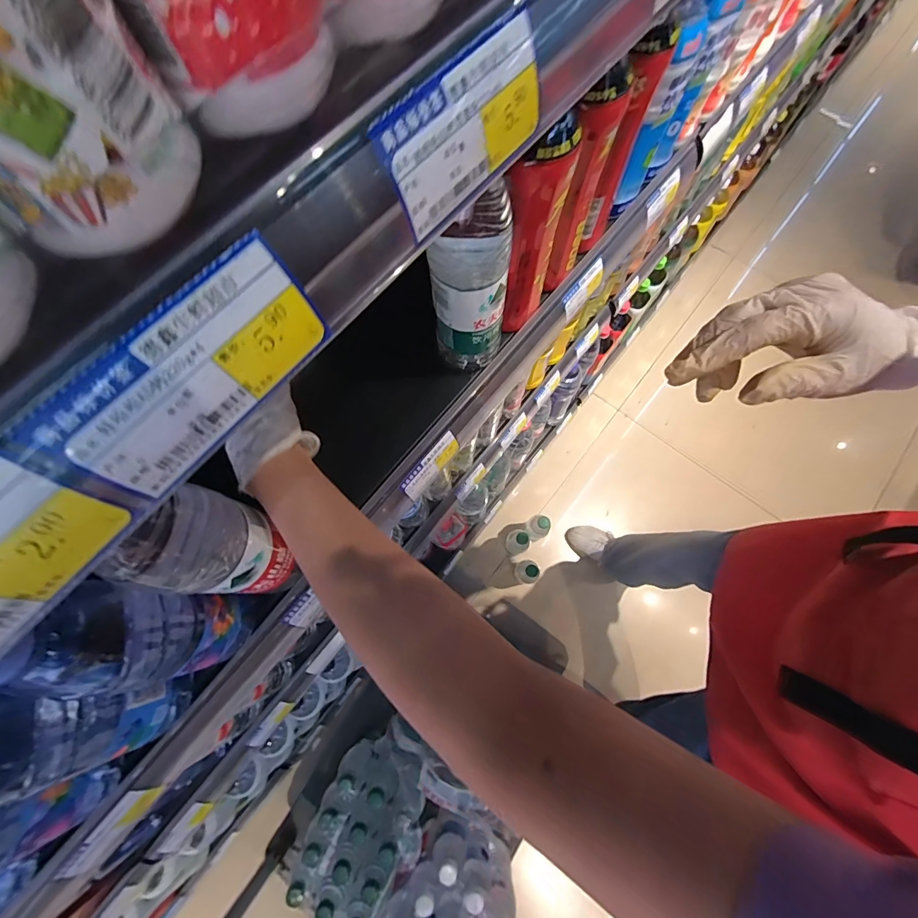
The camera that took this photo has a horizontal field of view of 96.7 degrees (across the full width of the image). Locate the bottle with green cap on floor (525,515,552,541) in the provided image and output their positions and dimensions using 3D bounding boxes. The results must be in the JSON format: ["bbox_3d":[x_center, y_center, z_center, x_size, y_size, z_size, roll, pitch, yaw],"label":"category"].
[{"bbox_3d":[0.217,0.198,1.139,0.053,0.202,0.076,18,75,6],"label":"bottle with green cap on floor"}]

